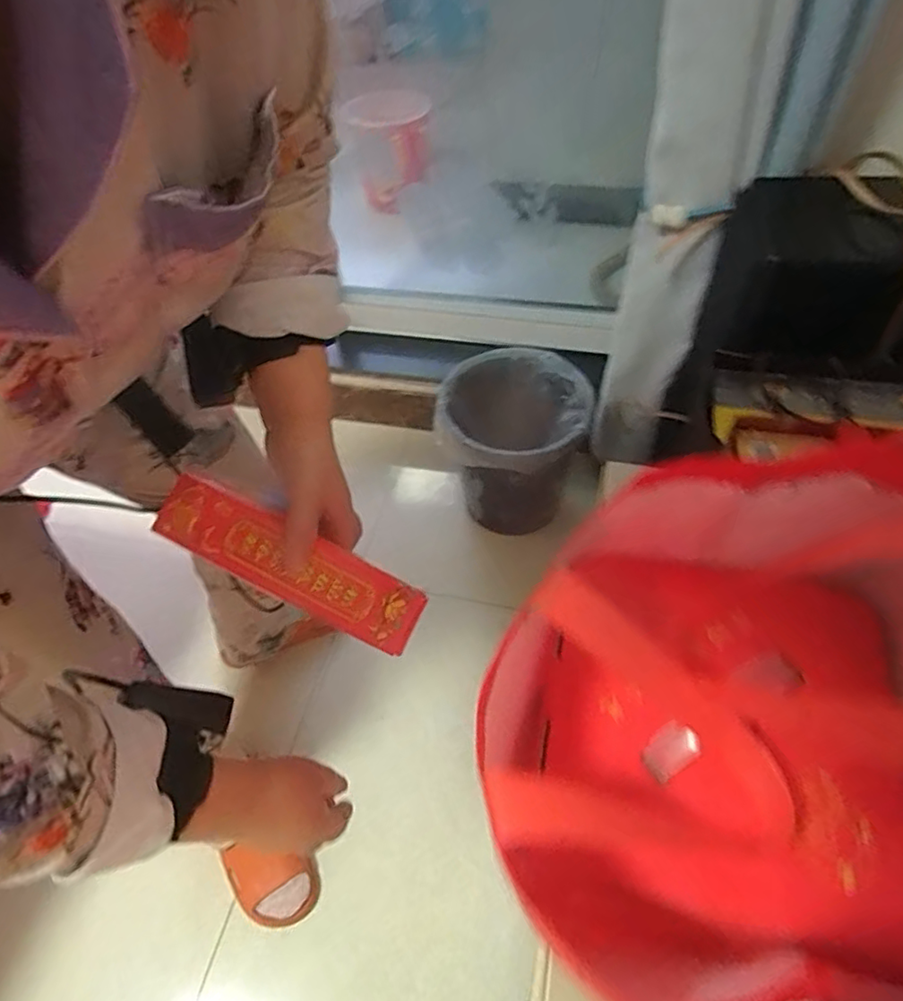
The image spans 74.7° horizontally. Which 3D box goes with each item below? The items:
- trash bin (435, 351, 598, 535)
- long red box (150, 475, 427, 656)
[{"bbox_3d":[0.117,-0.102,1.099,0.258,0.270,0.288,11,54,14],"label":"trash bin"},{"bbox_3d":[-0.116,0.045,0.425,0.196,0.013,0.050,28,86,1],"label":"long red box"}]

